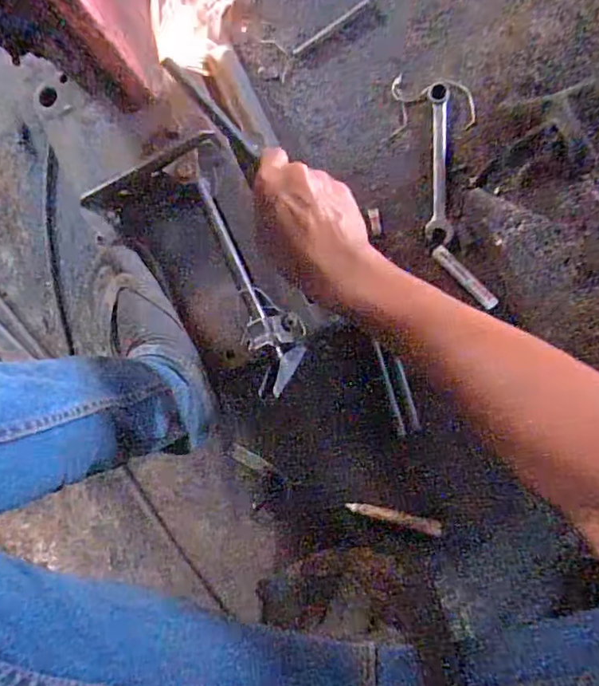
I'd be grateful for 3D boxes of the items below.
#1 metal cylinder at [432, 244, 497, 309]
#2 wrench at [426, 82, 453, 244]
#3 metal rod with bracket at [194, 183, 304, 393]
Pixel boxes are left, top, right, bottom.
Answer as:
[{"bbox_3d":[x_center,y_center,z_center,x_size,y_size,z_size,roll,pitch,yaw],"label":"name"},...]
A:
[{"bbox_3d":[0.201,-0.080,0.646,0.016,0.016,0.098,-42,83,8],"label":"metal cylinder"},{"bbox_3d":[0.175,-0.225,0.660,0.030,0.005,0.198,1,90,10],"label":"wrench"},{"bbox_3d":[-0.059,-0.070,0.601,0.064,0.077,0.260,-25,86,9],"label":"metal rod with bracket"}]

